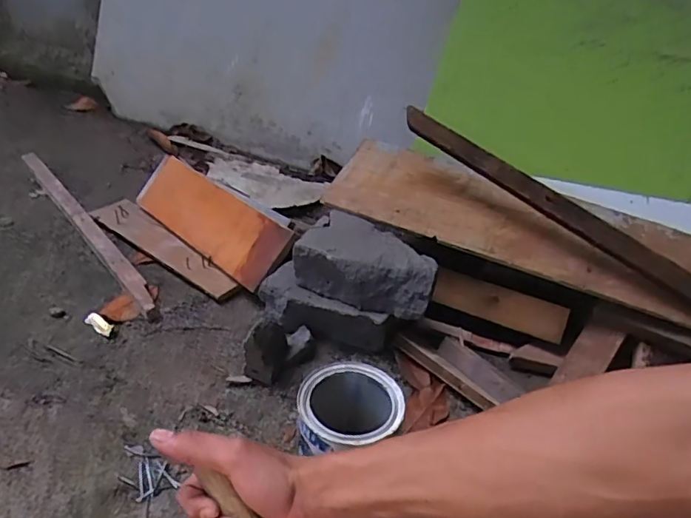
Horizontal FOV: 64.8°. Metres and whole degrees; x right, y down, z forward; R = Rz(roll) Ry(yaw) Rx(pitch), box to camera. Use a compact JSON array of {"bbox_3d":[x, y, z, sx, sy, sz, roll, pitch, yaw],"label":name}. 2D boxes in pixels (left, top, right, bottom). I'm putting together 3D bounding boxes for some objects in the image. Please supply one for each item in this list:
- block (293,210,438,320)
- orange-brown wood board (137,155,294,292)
[{"bbox_3d":[0.038,0.008,0.786,0.194,0.072,0.118,20,37,16],"label":"block"},{"bbox_3d":[-0.239,-0.075,0.944,0.365,0.120,0.018,30,1,31],"label":"orange-brown wood board"}]

